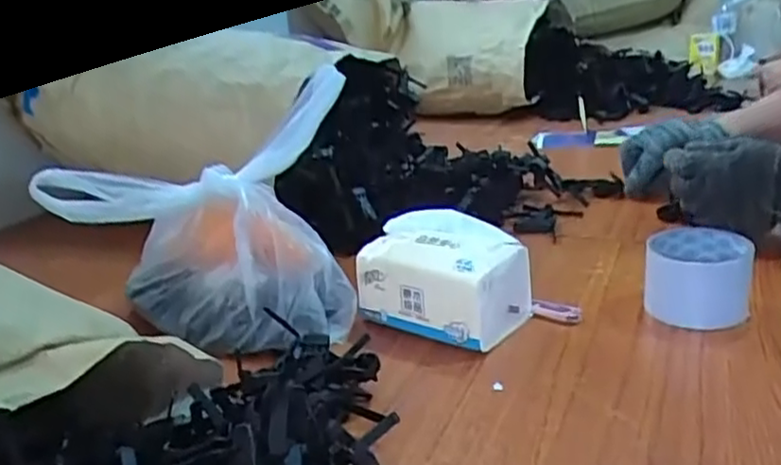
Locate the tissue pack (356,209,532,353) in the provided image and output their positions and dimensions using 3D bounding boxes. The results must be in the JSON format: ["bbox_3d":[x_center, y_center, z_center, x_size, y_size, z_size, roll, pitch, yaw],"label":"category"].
[{"bbox_3d":[0.051,0.038,0.623,0.135,0.090,0.099,10,24,35],"label":"tissue pack"}]

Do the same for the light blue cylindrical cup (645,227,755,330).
[{"bbox_3d":[0.271,0.042,0.608,0.084,0.064,0.077,6,22,26],"label":"light blue cylindrical cup"}]

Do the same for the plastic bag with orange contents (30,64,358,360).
[{"bbox_3d":[-0.161,-0.015,0.653,0.257,0.205,0.175,4,21,23],"label":"plastic bag with orange contents"}]

